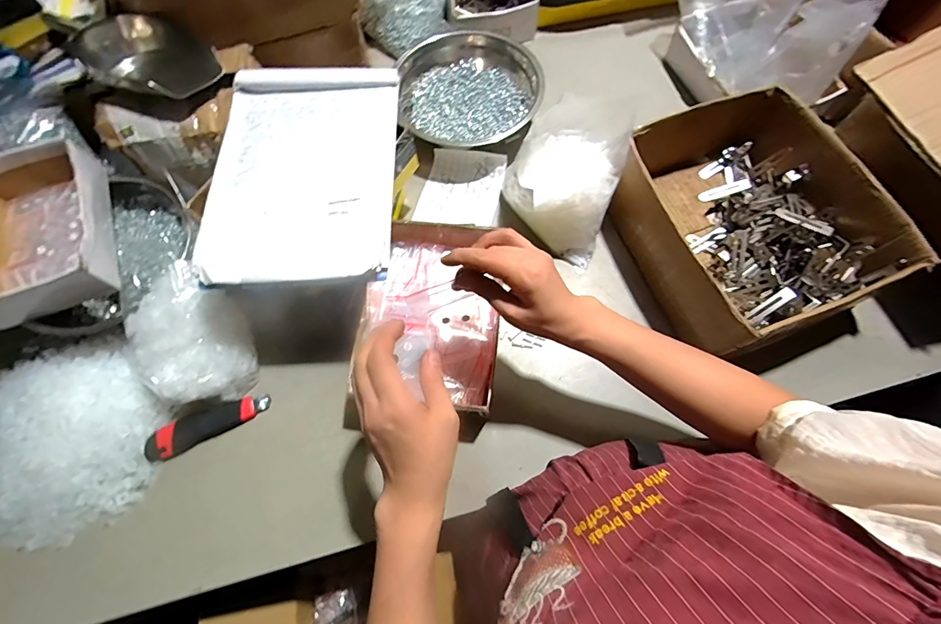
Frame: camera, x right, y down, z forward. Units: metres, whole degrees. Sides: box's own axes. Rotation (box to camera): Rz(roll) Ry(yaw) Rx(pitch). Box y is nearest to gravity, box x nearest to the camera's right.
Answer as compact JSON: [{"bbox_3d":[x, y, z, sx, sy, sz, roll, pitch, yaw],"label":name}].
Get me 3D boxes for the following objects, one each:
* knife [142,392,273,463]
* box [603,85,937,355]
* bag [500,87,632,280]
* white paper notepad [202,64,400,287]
[{"bbox_3d":[-0.351,0.148,0.528,0.159,0.023,0.040,-24,70,-7],"label":"knife"},{"bbox_3d":[0.370,-0.134,0.556,0.273,0.120,0.328,-22,70,-6],"label":"box"},{"bbox_3d":[0.138,-0.199,0.589,0.151,0.110,0.203,19,71,9],"label":"bag"},{"bbox_3d":[-0.201,-0.179,0.483,0.217,0.015,0.299,-3,69,1],"label":"white paper notepad"}]

